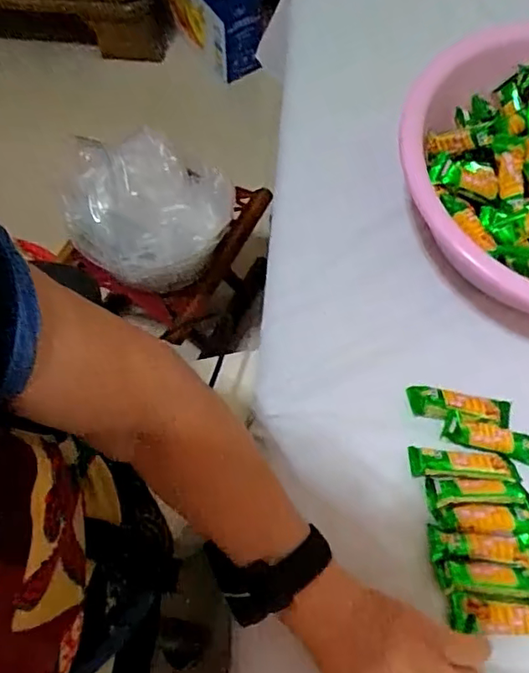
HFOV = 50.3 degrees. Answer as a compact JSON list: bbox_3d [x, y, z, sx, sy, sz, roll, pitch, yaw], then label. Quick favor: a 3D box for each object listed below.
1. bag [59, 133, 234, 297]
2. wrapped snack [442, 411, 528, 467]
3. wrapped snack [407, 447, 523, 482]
[{"bbox_3d":[-0.157,-0.174,0.805,0.225,0.130,0.205,-5,67,-3],"label":"bag"},{"bbox_3d":[0.205,0.093,0.509,0.084,0.020,0.025,15,67,6],"label":"wrapped snack"},{"bbox_3d":[0.174,0.111,0.493,0.089,0.010,0.025,5,66,1],"label":"wrapped snack"}]

